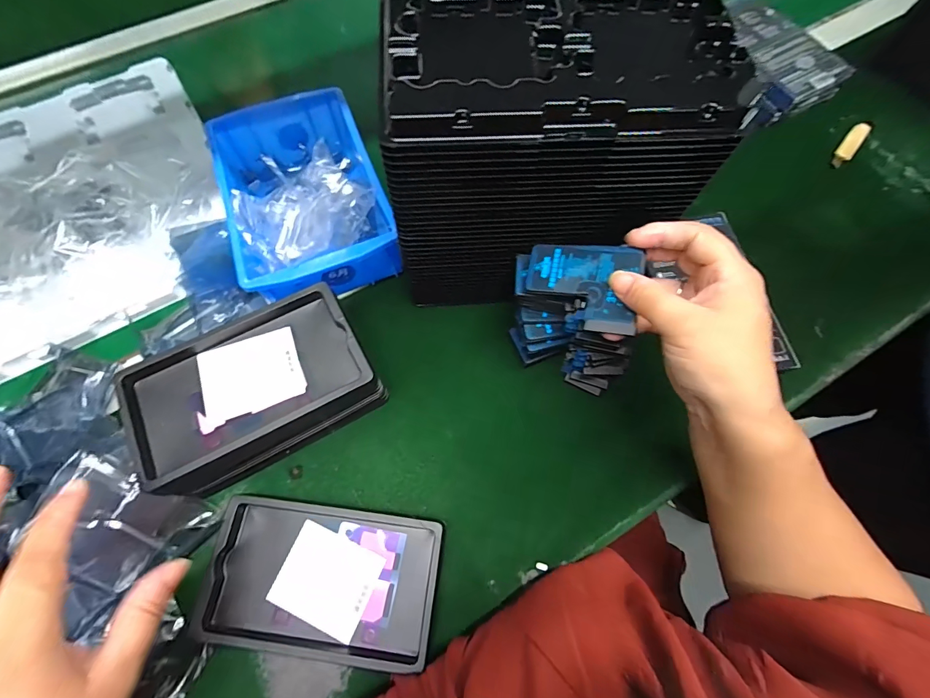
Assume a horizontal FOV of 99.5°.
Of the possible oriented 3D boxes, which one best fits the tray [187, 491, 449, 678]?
[{"bbox_3d":[-0.100,0.165,0.281,0.157,0.025,0.094,7,70,2],"label":"tray"}]

